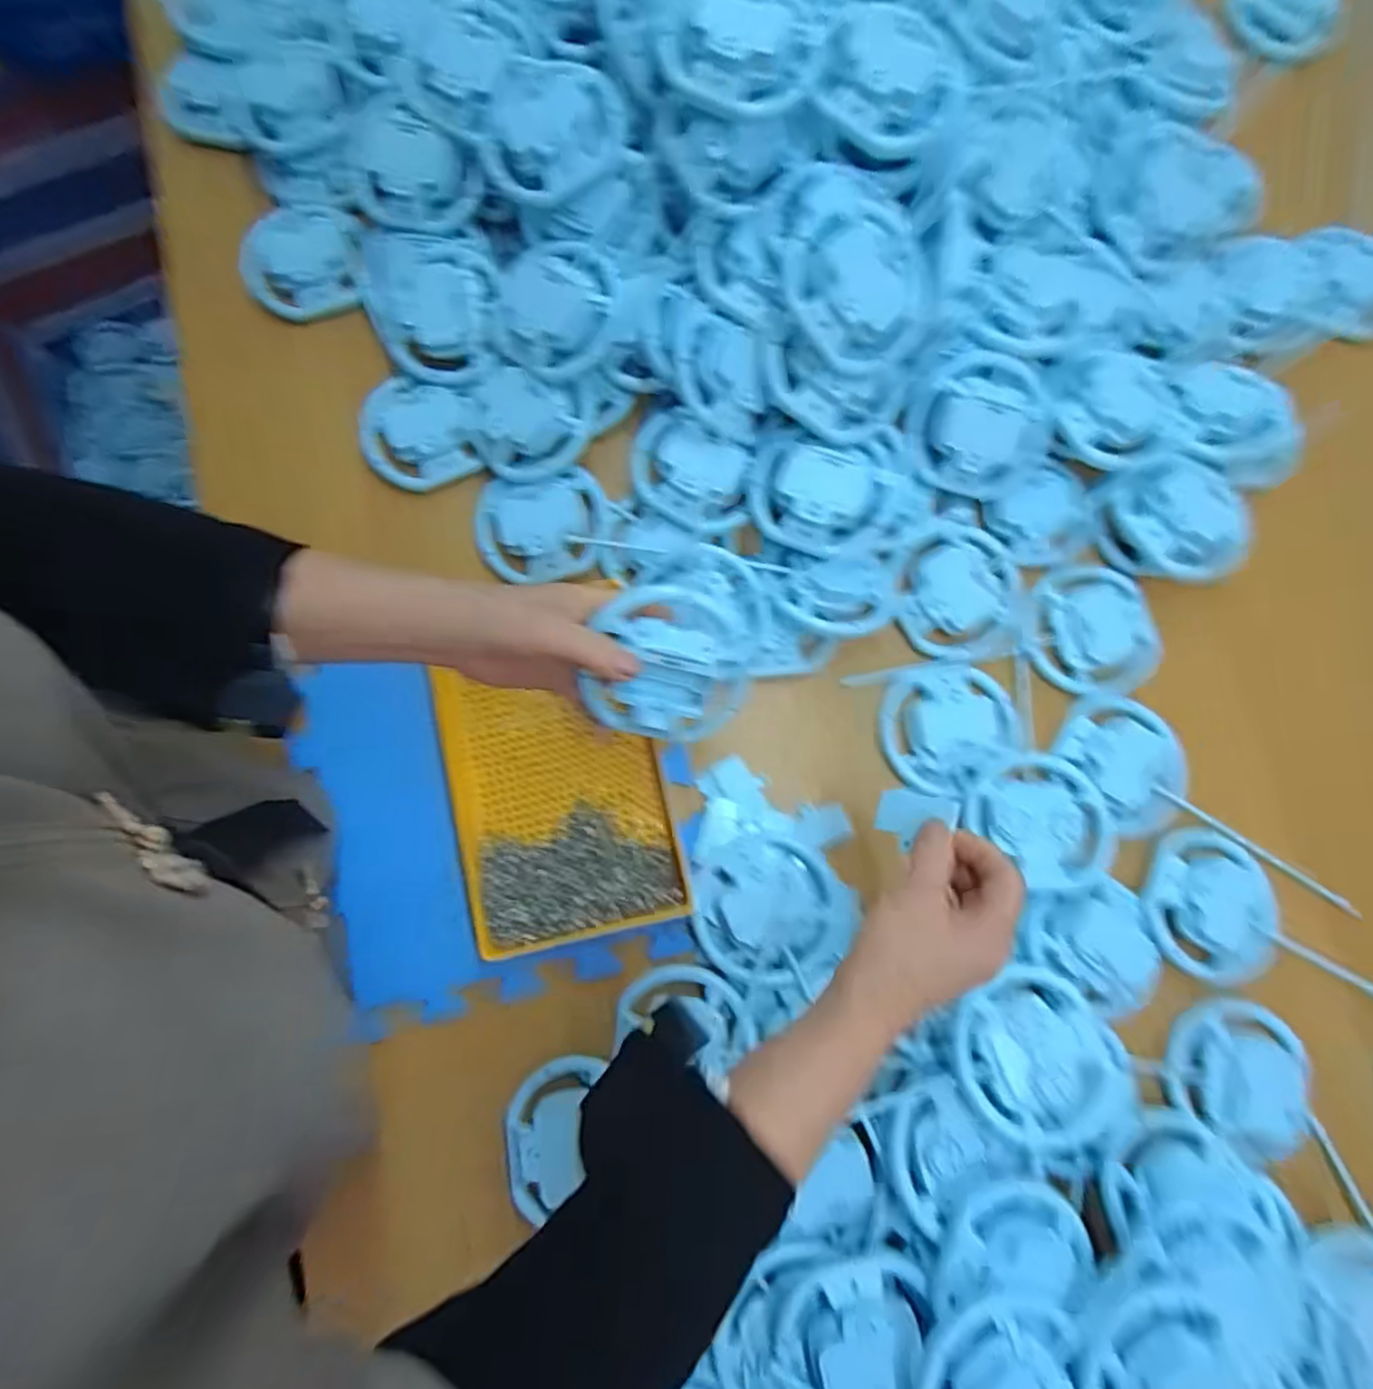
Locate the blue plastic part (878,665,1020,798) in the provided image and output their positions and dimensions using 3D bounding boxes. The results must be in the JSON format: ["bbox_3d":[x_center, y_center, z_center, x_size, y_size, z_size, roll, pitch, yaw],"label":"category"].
[{"bbox_3d":[0.197,0.023,0.540,0.099,0.020,0.091,0,80,-1],"label":"blue plastic part"}]

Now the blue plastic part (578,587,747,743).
[{"bbox_3d":[-0.009,-0.016,0.434,0.095,0.026,0.097,9,112,-5],"label":"blue plastic part"}]

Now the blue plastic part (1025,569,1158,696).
[{"bbox_3d":[0.320,-0.051,0.558,0.095,0.018,0.096,0,80,-1],"label":"blue plastic part"}]

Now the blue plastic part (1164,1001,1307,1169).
[{"bbox_3d":[0.398,0.269,0.500,0.097,0.027,0.096,0,80,-1],"label":"blue plastic part"}]

